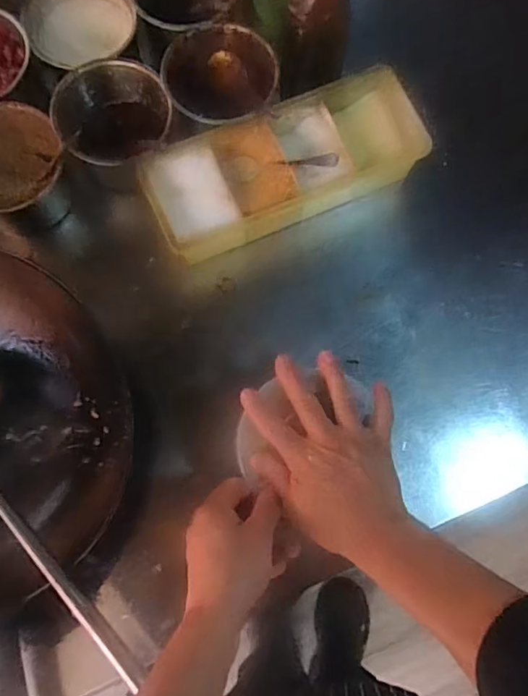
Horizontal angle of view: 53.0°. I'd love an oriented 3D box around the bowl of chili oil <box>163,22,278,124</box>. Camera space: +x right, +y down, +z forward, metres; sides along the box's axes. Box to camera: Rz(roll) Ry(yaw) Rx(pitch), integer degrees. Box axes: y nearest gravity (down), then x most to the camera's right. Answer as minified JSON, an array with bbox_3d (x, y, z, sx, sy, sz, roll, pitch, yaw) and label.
[{"bbox_3d":[-0.050,-0.316,0.641,0.137,0.066,0.124,26,80,4],"label":"bowl of chili oil"}]

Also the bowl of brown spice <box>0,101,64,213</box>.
[{"bbox_3d":[-0.298,-0.221,0.610,0.132,0.049,0.110,-23,81,-5],"label":"bowl of brown spice"}]

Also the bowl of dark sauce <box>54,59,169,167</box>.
[{"bbox_3d":[-0.173,-0.267,0.619,0.133,0.066,0.110,0,80,-1],"label":"bowl of dark sauce"}]

